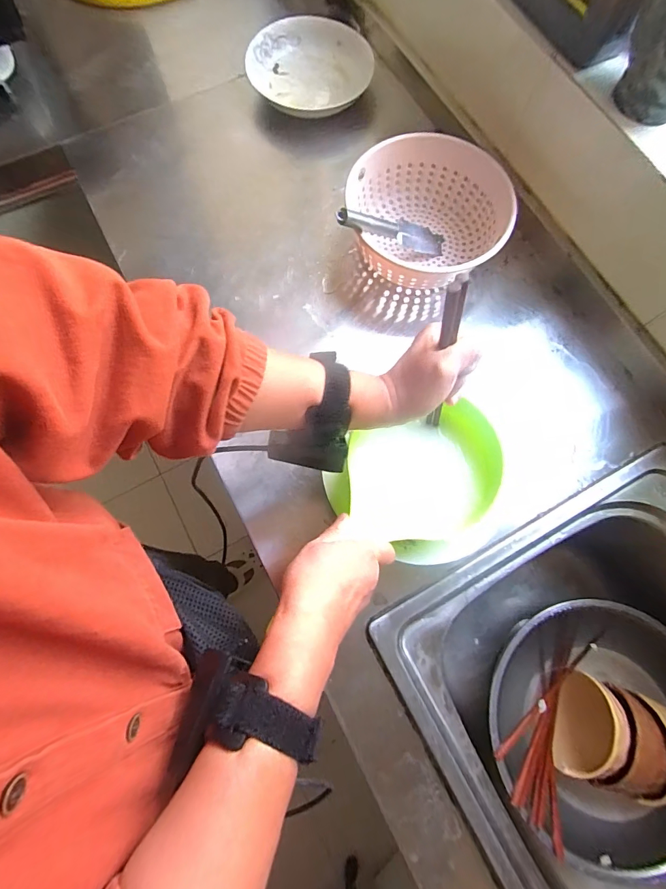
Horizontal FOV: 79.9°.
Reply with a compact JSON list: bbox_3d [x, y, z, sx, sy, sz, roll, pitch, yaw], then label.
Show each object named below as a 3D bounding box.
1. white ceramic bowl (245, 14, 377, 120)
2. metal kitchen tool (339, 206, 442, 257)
[{"bbox_3d":[-0.031,-0.585,0.617,0.180,0.042,0.187,0,75,-1],"label":"white ceramic bowl"},{"bbox_3d":[0.074,-0.266,0.497,0.176,0.023,0.037,-9,72,-39],"label":"metal kitchen tool"}]

